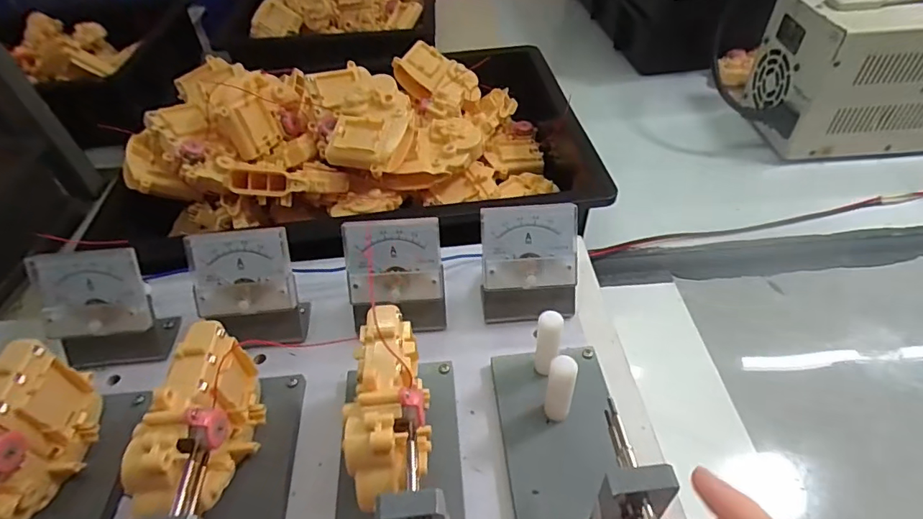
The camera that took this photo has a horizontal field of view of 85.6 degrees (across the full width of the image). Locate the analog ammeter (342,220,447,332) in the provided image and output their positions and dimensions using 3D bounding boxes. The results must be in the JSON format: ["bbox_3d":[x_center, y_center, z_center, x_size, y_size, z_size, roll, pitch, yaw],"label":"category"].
[{"bbox_3d":[-0.046,0.013,0.345,0.066,0.068,0.045,-4,47,1],"label":"analog ammeter"}]

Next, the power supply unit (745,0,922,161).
[{"bbox_3d":[0.483,-0.216,0.556,0.259,0.150,0.127,-2,47,2],"label":"power supply unit"}]

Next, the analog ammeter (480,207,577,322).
[{"bbox_3d":[0.046,0.004,0.348,0.067,0.072,0.043,-1,47,3],"label":"analog ammeter"}]

